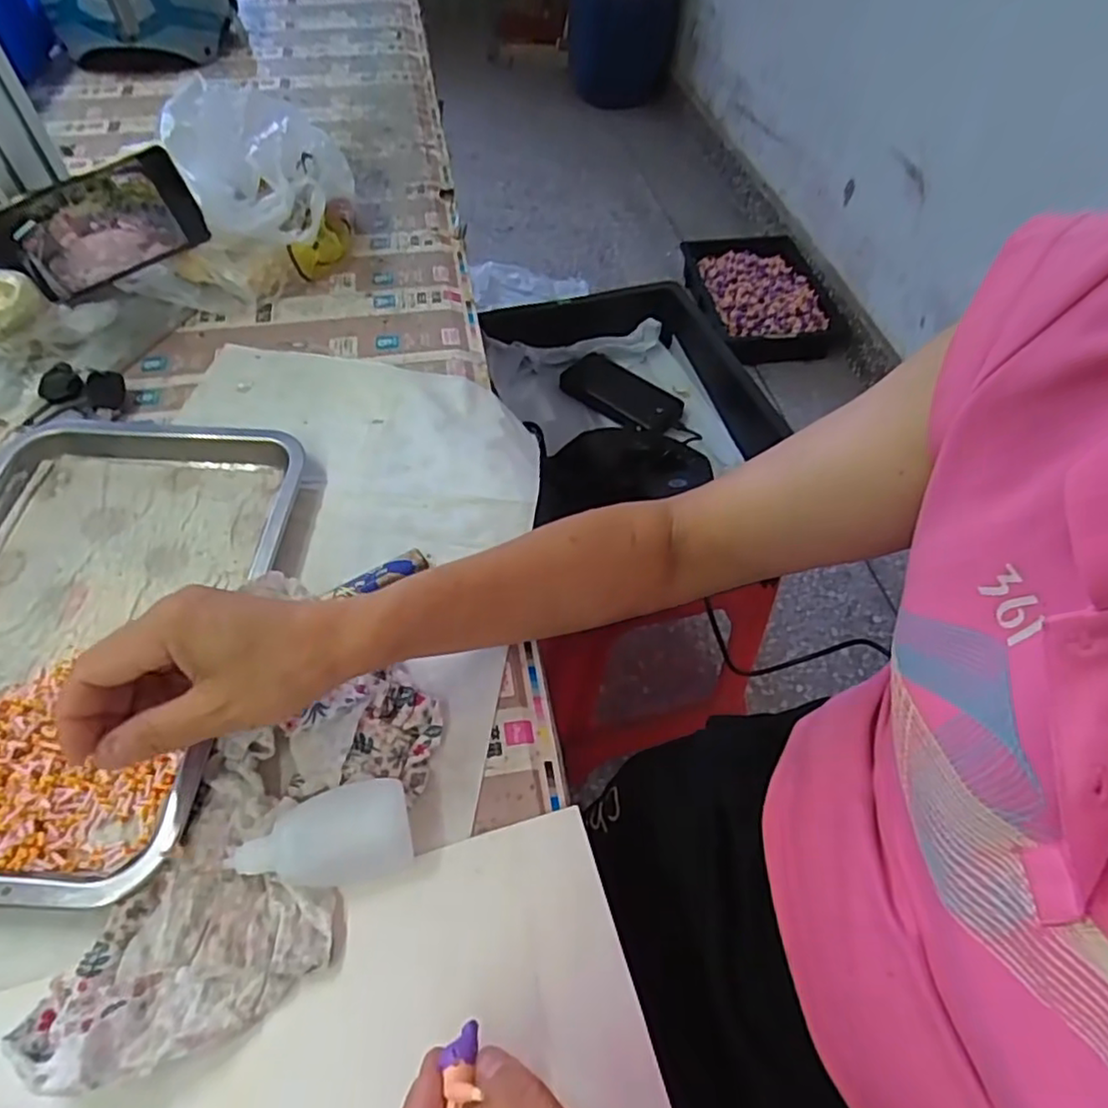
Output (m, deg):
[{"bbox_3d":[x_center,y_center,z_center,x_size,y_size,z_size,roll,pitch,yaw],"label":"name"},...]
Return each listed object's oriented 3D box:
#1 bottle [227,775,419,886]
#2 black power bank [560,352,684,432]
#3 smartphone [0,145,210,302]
[{"bbox_3d":[-0.115,0.141,0.334,0.084,0.020,0.042,-10,53,-10],"label":"bottle"},{"bbox_3d":[0.085,-0.208,0.867,0.161,0.017,0.085,37,59,23],"label":"black power bank"},{"bbox_3d":[-0.384,-0.272,0.566,0.162,0.076,0.013,-31,38,-11],"label":"smartphone"}]

